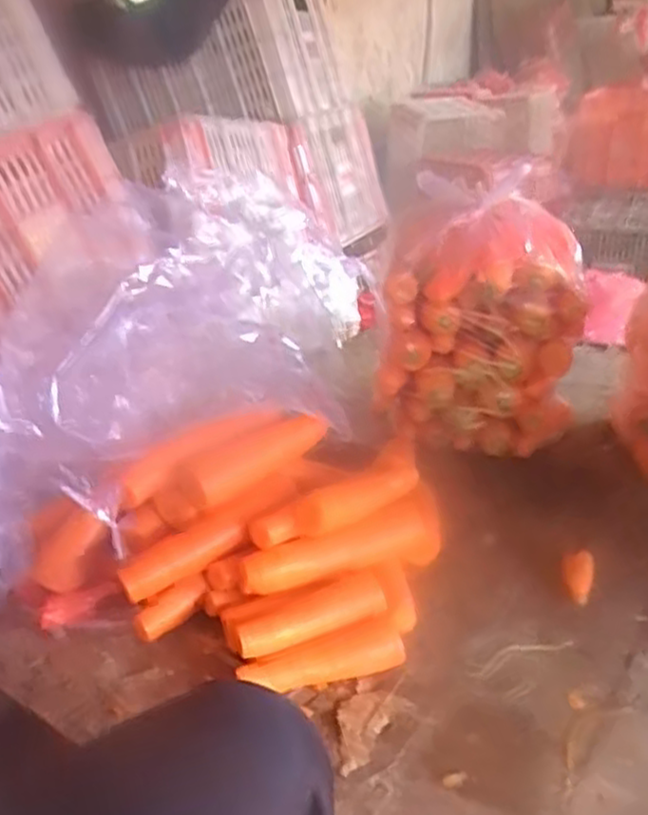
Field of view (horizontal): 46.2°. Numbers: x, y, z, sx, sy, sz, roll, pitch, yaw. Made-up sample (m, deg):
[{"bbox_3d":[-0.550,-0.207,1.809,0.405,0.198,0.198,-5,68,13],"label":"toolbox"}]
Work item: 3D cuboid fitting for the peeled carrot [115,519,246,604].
[{"bbox_3d":[-0.134,0.140,0.721,0.121,0.037,0.028,-27,32,-9],"label":"peeled carrot"}]

